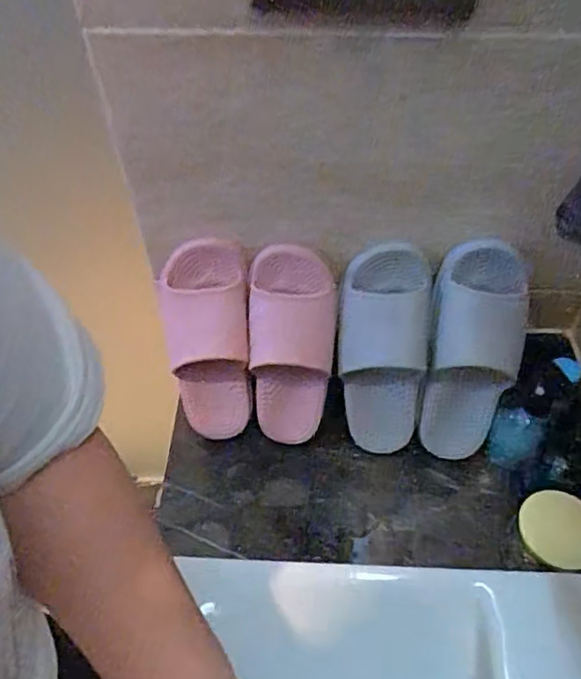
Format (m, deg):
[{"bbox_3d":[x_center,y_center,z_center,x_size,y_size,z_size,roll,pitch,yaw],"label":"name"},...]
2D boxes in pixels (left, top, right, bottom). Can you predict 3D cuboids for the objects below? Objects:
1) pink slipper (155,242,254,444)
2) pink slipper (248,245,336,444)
[{"bbox_3d":[-0.099,0.015,0.697,0.099,0.260,0.062,0,28,1],"label":"pink slipper"},{"bbox_3d":[0.002,0.022,0.692,0.095,0.256,0.058,2,24,3],"label":"pink slipper"}]

